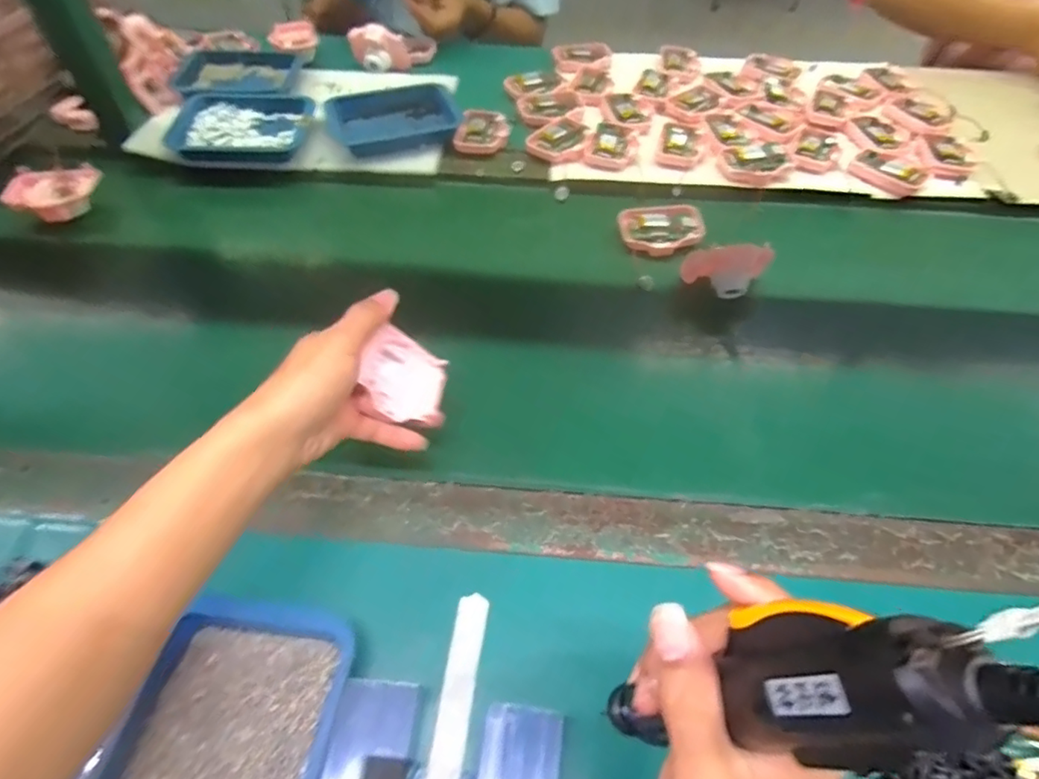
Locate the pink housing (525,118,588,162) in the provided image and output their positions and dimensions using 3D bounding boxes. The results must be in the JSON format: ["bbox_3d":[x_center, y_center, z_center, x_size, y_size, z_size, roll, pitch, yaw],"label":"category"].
[{"bbox_3d":[0.052,-0.305,0.698,0.057,0.019,0.086,38,63,22],"label":"pink housing"}]

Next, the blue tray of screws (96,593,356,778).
[{"bbox_3d":[-0.165,0.203,0.316,0.116,0.025,0.163,7,56,3],"label":"blue tray of screws"}]

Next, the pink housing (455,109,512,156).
[{"bbox_3d":[-0.044,-0.316,0.704,0.061,0.016,0.083,6,56,3],"label":"pink housing"}]

